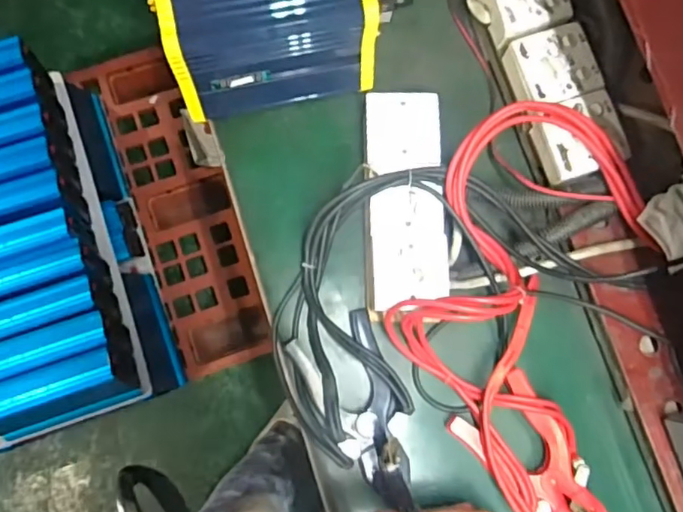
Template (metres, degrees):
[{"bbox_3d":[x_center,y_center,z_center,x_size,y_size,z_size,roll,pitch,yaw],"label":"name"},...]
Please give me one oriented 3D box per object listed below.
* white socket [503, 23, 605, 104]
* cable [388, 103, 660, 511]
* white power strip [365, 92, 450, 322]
[{"bbox_3d":[0.246,-0.218,0.693,0.092,0.046,0.087,-15,83,-4],"label":"white socket"},{"bbox_3d":[0.200,0.085,0.628,0.269,0.230,0.502,-4,87,-2],"label":"cable"},{"bbox_3d":[0.074,-0.064,0.692,0.090,0.039,0.259,-2,82,-2],"label":"white power strip"}]

